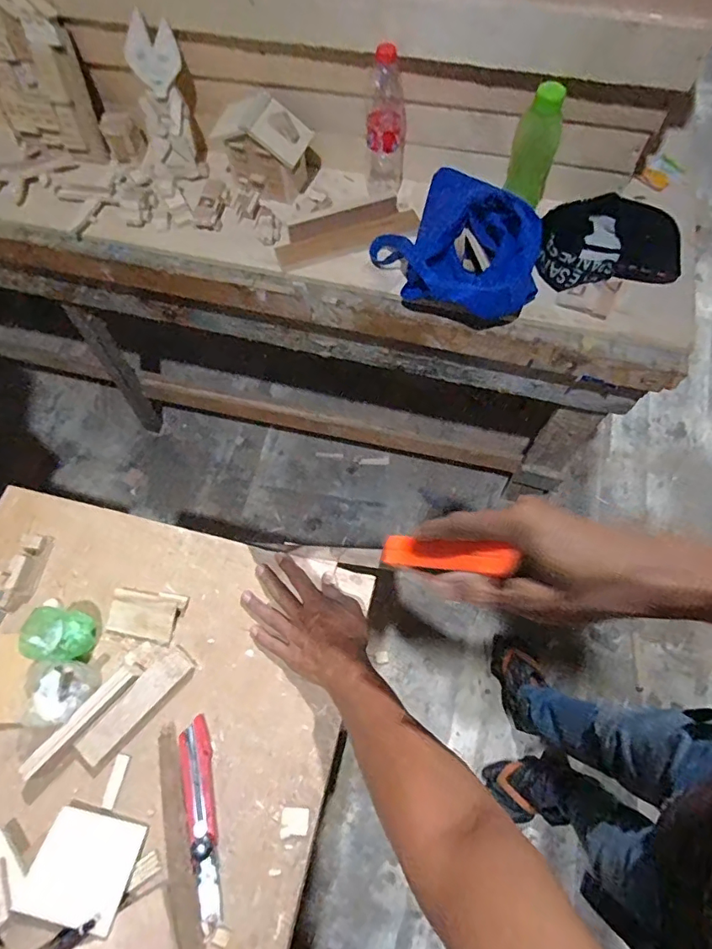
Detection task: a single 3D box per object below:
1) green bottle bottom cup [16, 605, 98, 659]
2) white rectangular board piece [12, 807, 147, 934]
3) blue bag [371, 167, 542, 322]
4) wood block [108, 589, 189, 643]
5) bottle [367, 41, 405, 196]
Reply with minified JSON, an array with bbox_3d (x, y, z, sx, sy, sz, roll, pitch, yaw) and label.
[{"bbox_3d":[-0.348,0.183,0.567,0.057,0.063,0.056,-1,68,3],"label":"green bottle bottom cup"},{"bbox_3d":[-0.275,0.397,0.497,0.095,0.005,0.087,14,52,2],"label":"white rectangular board piece"},{"bbox_3d":[0.166,-0.370,0.800,0.268,0.120,0.181,34,74,16],"label":"blue bag"},{"bbox_3d":[-0.260,0.170,0.603,0.089,0.012,0.057,9,69,7],"label":"wood block"},{"bbox_3d":[0.048,-0.583,0.813,0.065,0.191,0.053,4,68,5],"label":"bottle"}]

